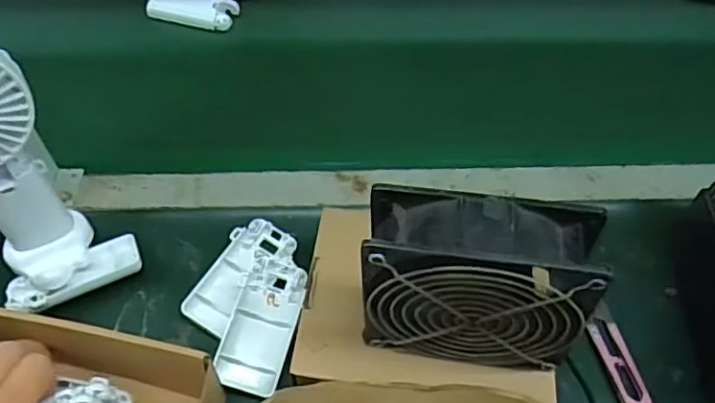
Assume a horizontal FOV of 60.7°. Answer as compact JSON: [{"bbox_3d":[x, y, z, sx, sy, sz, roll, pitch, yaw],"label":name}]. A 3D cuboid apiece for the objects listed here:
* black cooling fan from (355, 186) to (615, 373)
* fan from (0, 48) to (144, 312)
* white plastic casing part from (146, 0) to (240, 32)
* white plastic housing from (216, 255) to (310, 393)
[{"bbox_3d":[0.064,0.046,0.343,0.116,0.111,0.048,8,55,5],"label":"black cooling fan"},{"bbox_3d":[-0.227,-0.006,0.401,0.100,0.194,0.091,39,64,23],"label":"fan"},{"bbox_3d":[-0.179,-0.209,0.665,0.092,0.022,0.048,12,56,8],"label":"white plastic casing part"},{"bbox_3d":[-0.069,0.087,0.440,0.046,0.012,0.096,22,60,-12],"label":"white plastic housing"}]

